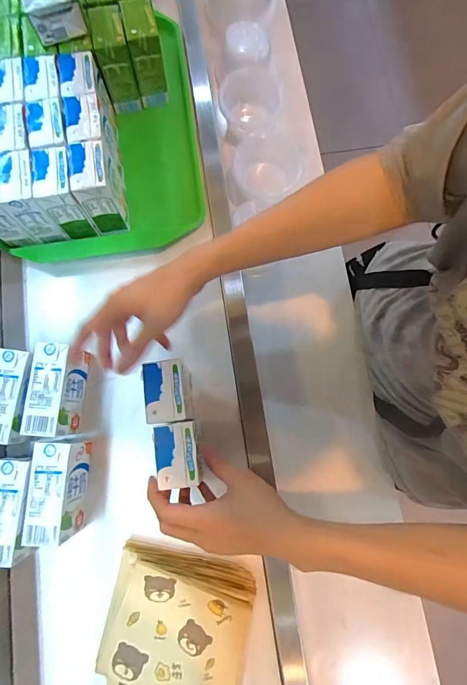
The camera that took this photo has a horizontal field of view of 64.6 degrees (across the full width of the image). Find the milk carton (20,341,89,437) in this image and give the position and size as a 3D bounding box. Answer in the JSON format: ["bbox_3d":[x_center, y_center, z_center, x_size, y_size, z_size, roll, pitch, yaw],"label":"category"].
[{"bbox_3d":[-0.216,0.059,0.455,0.046,0.062,0.106,3,79,0],"label":"milk carton"}]

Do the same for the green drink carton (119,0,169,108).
[{"bbox_3d":[-0.120,-0.400,0.516,0.042,0.108,0.069,-9,79,-3],"label":"green drink carton"}]

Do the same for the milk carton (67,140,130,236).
[{"bbox_3d":[-0.170,-0.198,0.477,0.046,0.097,0.070,-8,79,-3],"label":"milk carton"}]

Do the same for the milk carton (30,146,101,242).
[{"bbox_3d":[-0.213,-0.188,0.473,0.042,0.095,0.066,-10,79,-3],"label":"milk carton"}]

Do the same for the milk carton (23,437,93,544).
[{"bbox_3d":[-0.204,0.169,0.436,0.046,0.072,0.113,2,79,-1],"label":"milk carton"}]

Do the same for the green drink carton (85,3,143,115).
[{"bbox_3d":[-0.163,-0.392,0.517,0.043,0.103,0.071,-12,79,-3],"label":"green drink carton"}]

